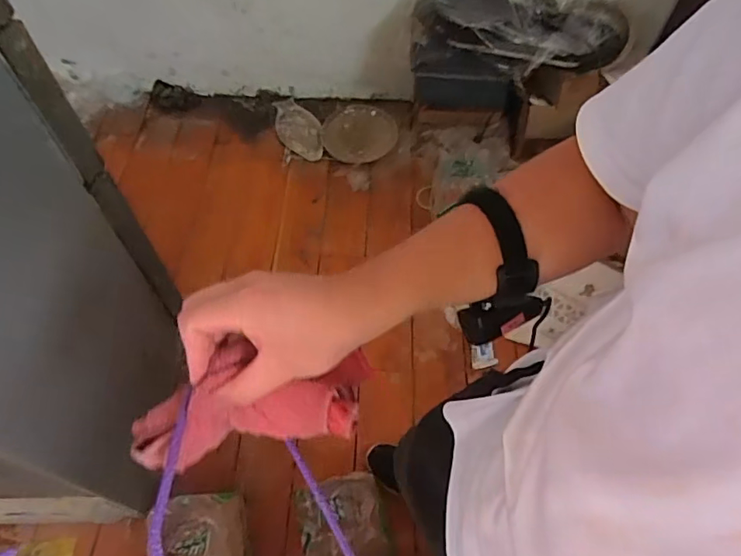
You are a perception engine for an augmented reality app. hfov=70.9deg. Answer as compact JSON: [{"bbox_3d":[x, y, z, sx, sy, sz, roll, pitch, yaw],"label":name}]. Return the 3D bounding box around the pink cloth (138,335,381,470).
[{"bbox_3d":[-0.093,0.094,0.392,0.173,0.059,0.066,-11,56,-3],"label":"pink cloth"}]

